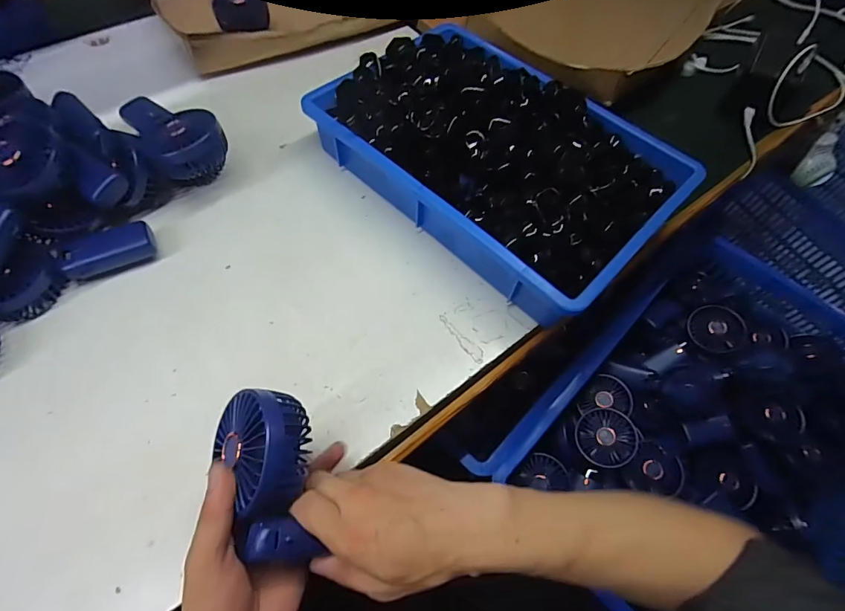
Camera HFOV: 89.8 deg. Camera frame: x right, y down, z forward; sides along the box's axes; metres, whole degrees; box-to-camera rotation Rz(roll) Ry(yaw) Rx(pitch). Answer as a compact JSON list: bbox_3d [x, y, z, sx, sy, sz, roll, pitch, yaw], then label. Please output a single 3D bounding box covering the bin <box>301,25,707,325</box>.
[{"bbox_3d":[0.096,-0.197,0.544,0.290,0.109,0.422,-40,69,-22],"label":"bin"}]

